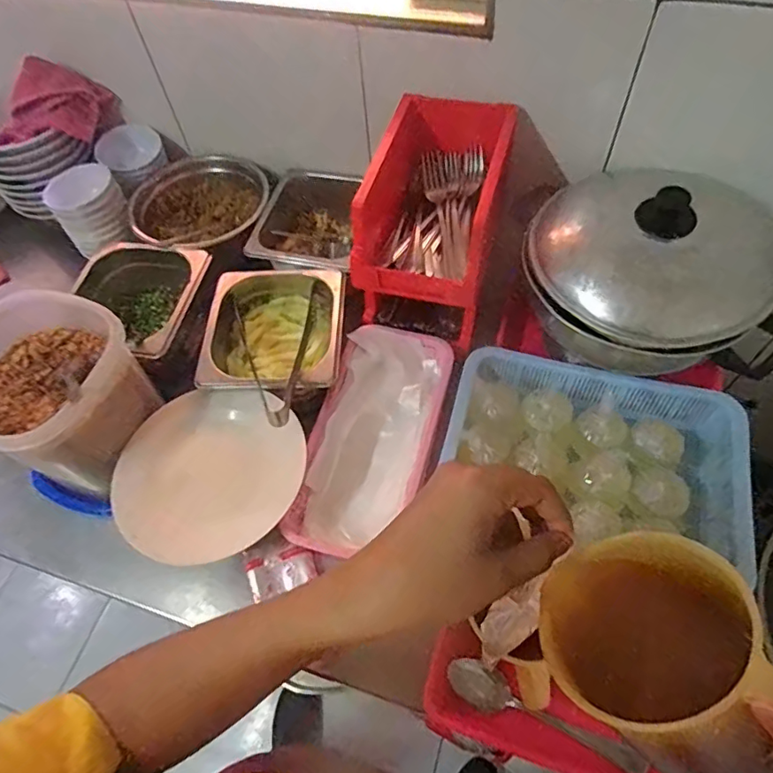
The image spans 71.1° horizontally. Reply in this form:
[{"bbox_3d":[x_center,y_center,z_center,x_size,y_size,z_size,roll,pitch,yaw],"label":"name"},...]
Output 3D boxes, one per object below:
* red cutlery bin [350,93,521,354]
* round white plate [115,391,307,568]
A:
[{"bbox_3d":[0.056,-0.189,0.631,0.134,0.172,0.221,12,61,11],"label":"red cutlery bin"},{"bbox_3d":[-0.183,0.087,0.554,0.191,0.023,0.183,-2,59,3],"label":"round white plate"}]

